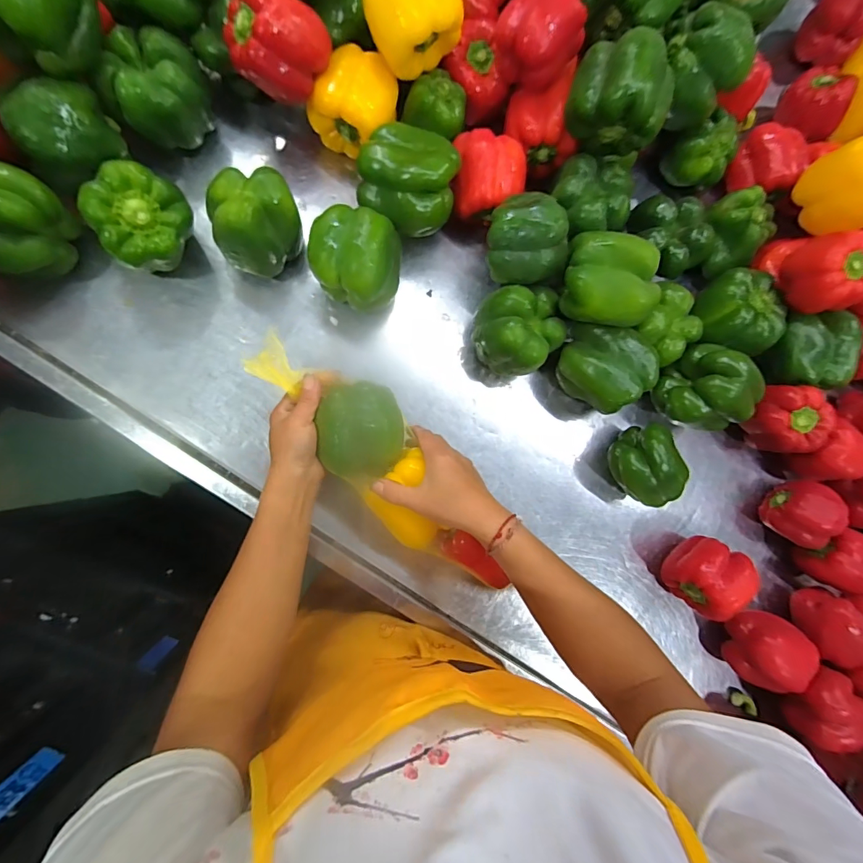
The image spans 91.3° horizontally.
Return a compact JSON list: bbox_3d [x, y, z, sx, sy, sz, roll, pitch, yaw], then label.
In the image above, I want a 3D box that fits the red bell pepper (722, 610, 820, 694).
[{"bbox_3d":[0.409,0.269,0.527,0.073,0.076,0.085,27,83,-6],"label":"red bell pepper"}]

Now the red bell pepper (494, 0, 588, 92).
[{"bbox_3d":[0.114,-0.424,0.456,0.082,0.071,0.077,1,86,-9],"label":"red bell pepper"}]

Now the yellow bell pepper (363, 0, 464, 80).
[{"bbox_3d":[-0.023,-0.432,0.436,0.090,0.065,0.087,-4,107,-14],"label":"yellow bell pepper"}]

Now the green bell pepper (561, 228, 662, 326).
[{"bbox_3d":[0.187,-0.155,0.449,0.087,0.071,0.083,6,85,-8],"label":"green bell pepper"}]

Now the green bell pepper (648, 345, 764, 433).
[{"bbox_3d":[0.341,-0.046,0.527,0.094,0.104,0.095,1,86,-9],"label":"green bell pepper"}]

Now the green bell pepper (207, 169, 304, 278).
[{"bbox_3d":[-0.190,-0.225,0.469,0.086,0.098,0.085,1,86,-9],"label":"green bell pepper"}]

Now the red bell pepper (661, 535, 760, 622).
[{"bbox_3d":[0.336,0.175,0.524,0.072,0.086,0.067,-35,92,-9],"label":"red bell pepper"}]

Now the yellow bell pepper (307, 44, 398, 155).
[{"bbox_3d":[-0.088,-0.373,0.500,0.076,0.091,0.081,1,86,-9],"label":"yellow bell pepper"}]

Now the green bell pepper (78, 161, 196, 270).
[{"bbox_3d":[-0.296,-0.217,0.448,0.088,0.102,0.078,-31,91,-9],"label":"green bell pepper"}]

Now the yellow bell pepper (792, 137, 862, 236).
[{"bbox_3d":[0.503,-0.292,0.505,0.085,0.084,0.097,-28,91,-9],"label":"yellow bell pepper"}]

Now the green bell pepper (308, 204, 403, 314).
[{"bbox_3d":[-0.086,-0.186,0.482,0.095,0.099,0.094,1,86,-9],"label":"green bell pepper"}]

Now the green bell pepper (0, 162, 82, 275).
[{"bbox_3d":[-0.431,-0.212,0.436,0.086,0.094,0.104,7,85,-8],"label":"green bell pepper"}]

